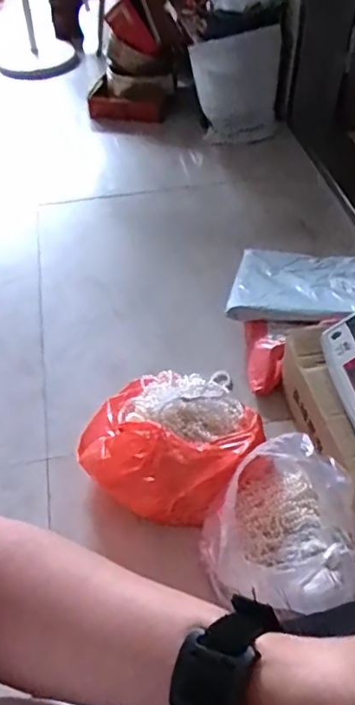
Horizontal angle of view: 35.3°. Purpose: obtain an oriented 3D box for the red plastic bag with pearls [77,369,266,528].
[{"bbox_3d":[-0.018,0.135,0.947,0.294,0.127,0.285,-7,49,-5],"label":"red plastic bag with pearls"}]

